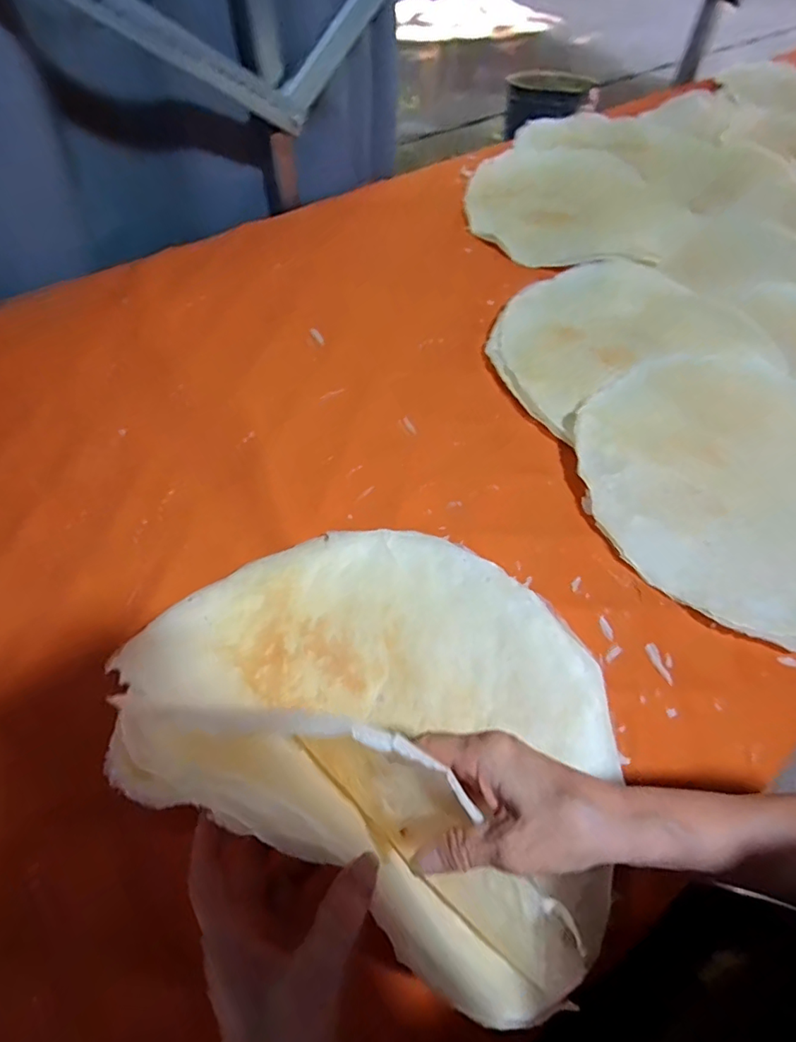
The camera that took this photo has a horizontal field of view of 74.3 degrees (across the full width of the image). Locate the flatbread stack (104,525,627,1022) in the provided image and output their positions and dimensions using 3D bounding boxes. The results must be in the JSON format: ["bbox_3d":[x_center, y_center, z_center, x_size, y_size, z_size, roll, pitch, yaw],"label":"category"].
[{"bbox_3d":[-0.011,0.102,0.386,0.344,0.152,0.283,31,61,18],"label":"flatbread stack"}]

